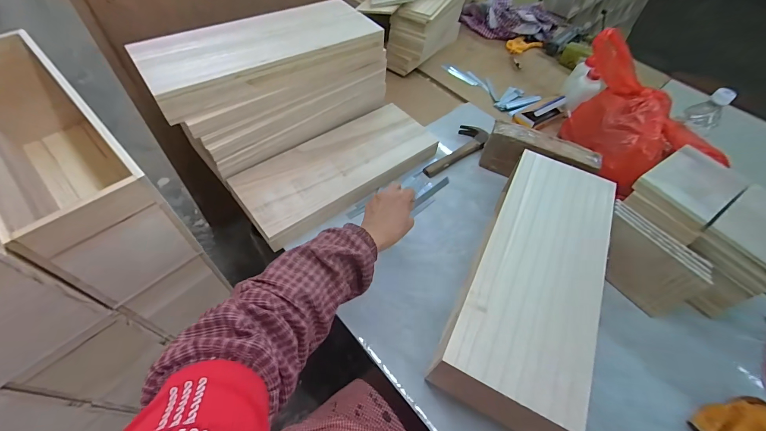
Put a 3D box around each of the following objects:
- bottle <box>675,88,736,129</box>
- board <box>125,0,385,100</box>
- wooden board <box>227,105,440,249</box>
[{"bbox_3d":[0.631,-0.206,0.632,0.046,0.067,0.061,-30,62,-23],"label":"bottle"},{"bbox_3d":[-0.200,-0.302,0.560,0.387,0.011,0.152,-27,61,-21],"label":"board"},{"bbox_3d":[-0.080,-0.096,0.650,0.393,0.046,0.166,-34,64,-25],"label":"wooden board"}]

